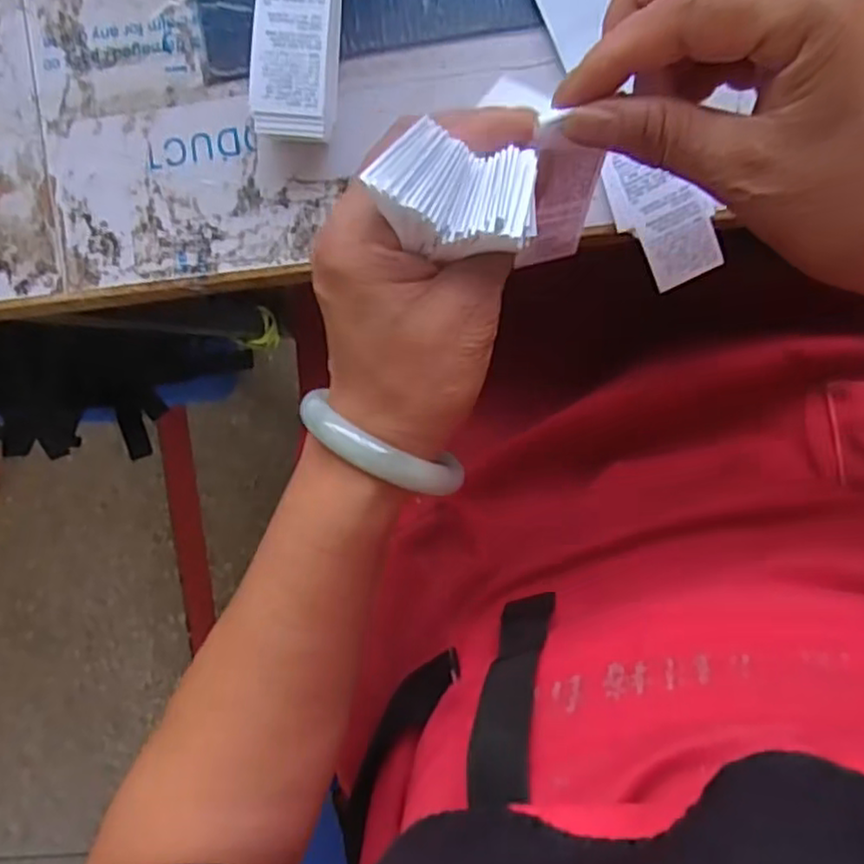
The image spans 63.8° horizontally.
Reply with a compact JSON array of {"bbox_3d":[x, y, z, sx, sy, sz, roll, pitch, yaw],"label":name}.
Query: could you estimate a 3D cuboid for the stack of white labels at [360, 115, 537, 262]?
[{"bbox_3d":[0.009,-0.076,0.222,0.049,0.026,0.036,11,97,4],"label":"stack of white labels"}]

